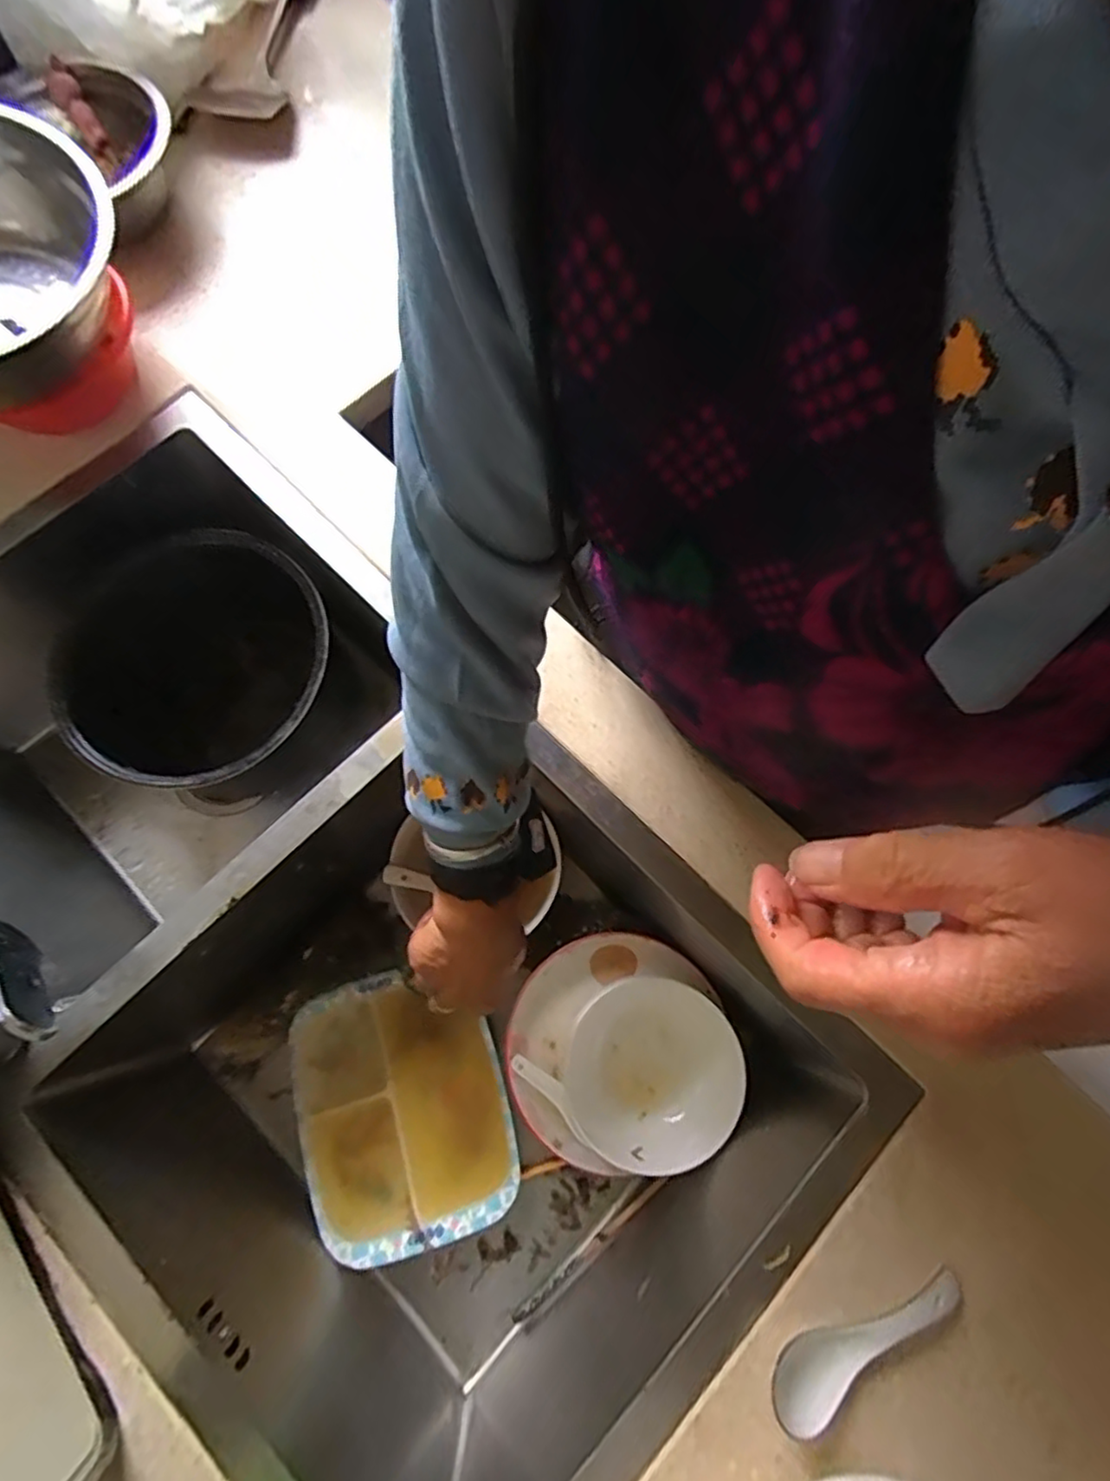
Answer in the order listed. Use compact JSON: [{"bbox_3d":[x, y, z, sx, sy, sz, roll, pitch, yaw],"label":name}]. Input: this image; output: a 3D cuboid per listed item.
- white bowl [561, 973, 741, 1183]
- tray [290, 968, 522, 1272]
[{"bbox_3d":[0.081,0.289,0.583,0.148,0.063,0.145,0,73,-1],"label":"white bowl"},{"bbox_3d":[-0.136,0.329,0.603,0.176,0.030,0.222,-15,74,-6],"label":"tray"}]

